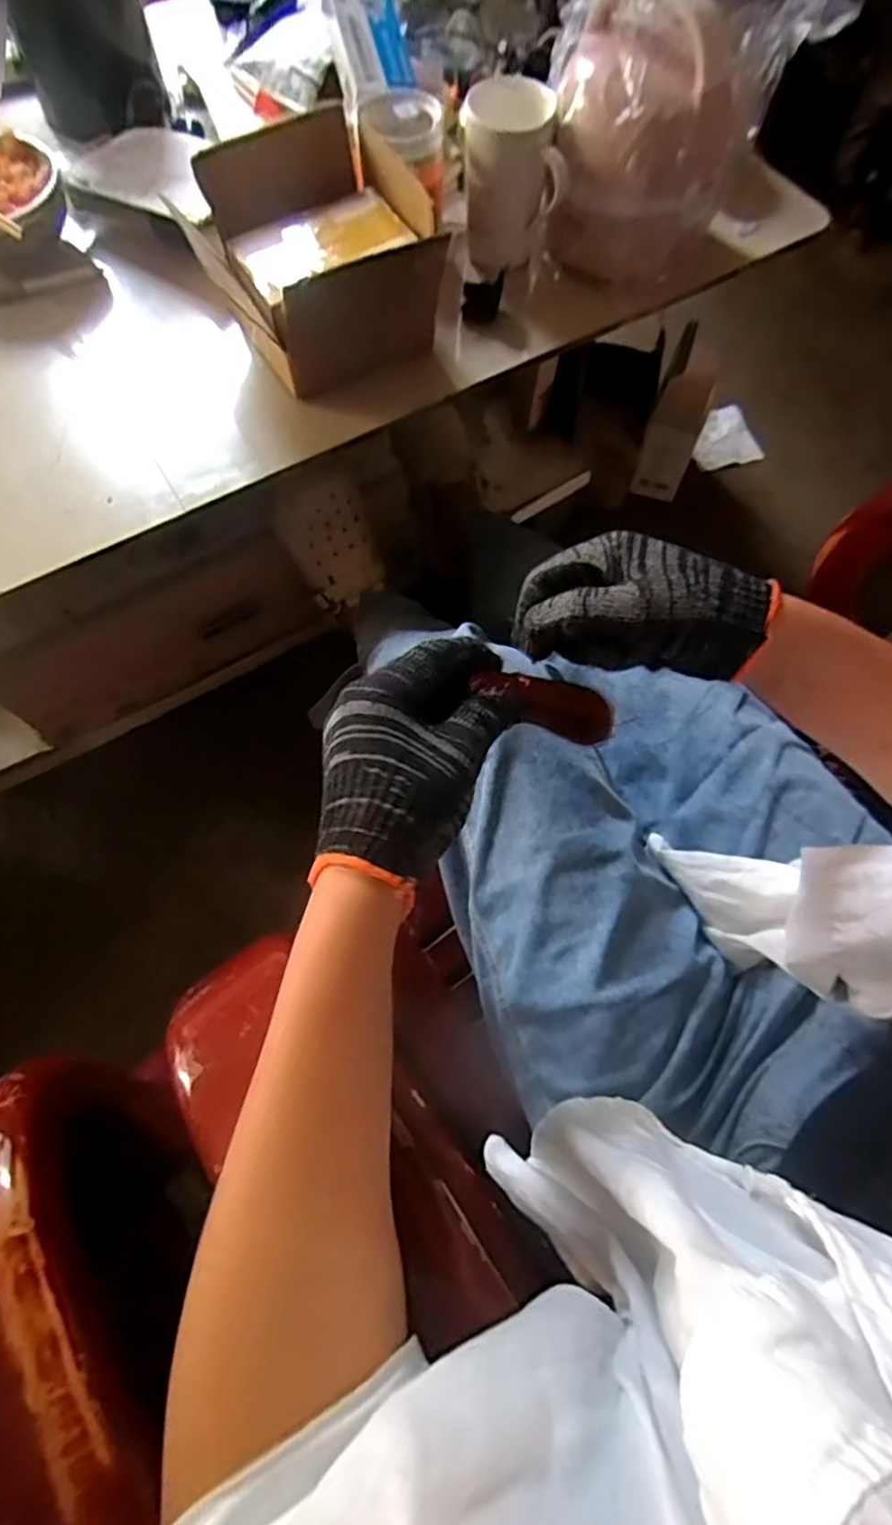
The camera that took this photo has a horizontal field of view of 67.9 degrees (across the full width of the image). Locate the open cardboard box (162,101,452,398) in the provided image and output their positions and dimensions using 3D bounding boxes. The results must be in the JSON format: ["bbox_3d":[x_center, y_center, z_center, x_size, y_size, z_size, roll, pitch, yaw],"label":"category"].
[{"bbox_3d":[-0.122,-0.445,0.595,0.183,0.112,0.195,-27,73,-11],"label":"open cardboard box"}]

